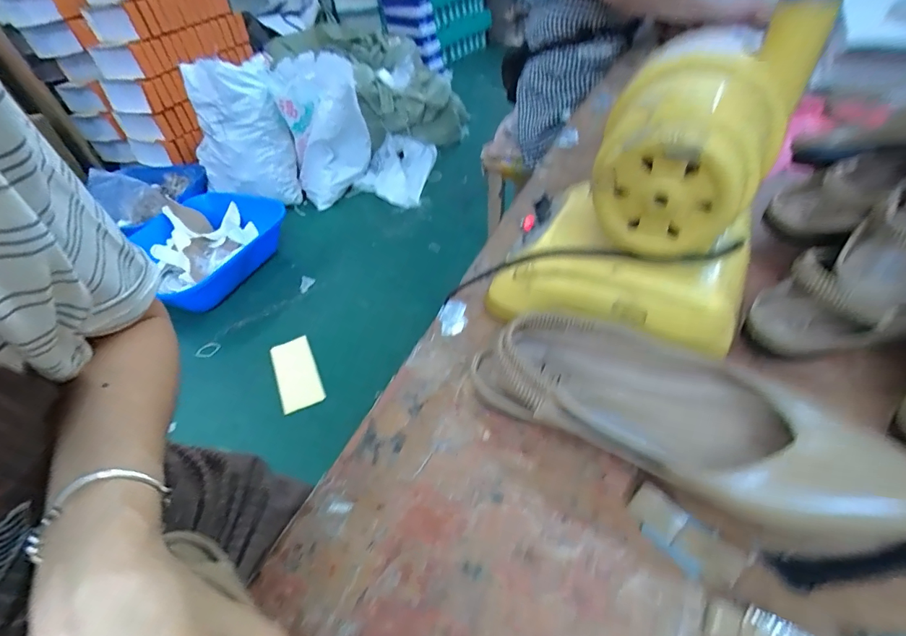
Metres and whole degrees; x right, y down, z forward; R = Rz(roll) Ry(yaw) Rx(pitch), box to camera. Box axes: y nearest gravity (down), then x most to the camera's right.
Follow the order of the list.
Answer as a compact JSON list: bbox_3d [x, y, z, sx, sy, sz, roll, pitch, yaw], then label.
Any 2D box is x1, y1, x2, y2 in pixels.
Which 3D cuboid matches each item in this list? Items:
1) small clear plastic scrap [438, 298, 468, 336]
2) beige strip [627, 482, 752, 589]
[{"bbox_3d":[0.000,-0.001,0.436,0.028,0.006,0.048,-6,45,2],"label":"small clear plastic scrap"},{"bbox_3d":[0.143,0.136,0.271,0.067,0.009,0.030,32,57,33],"label":"beige strip"}]

